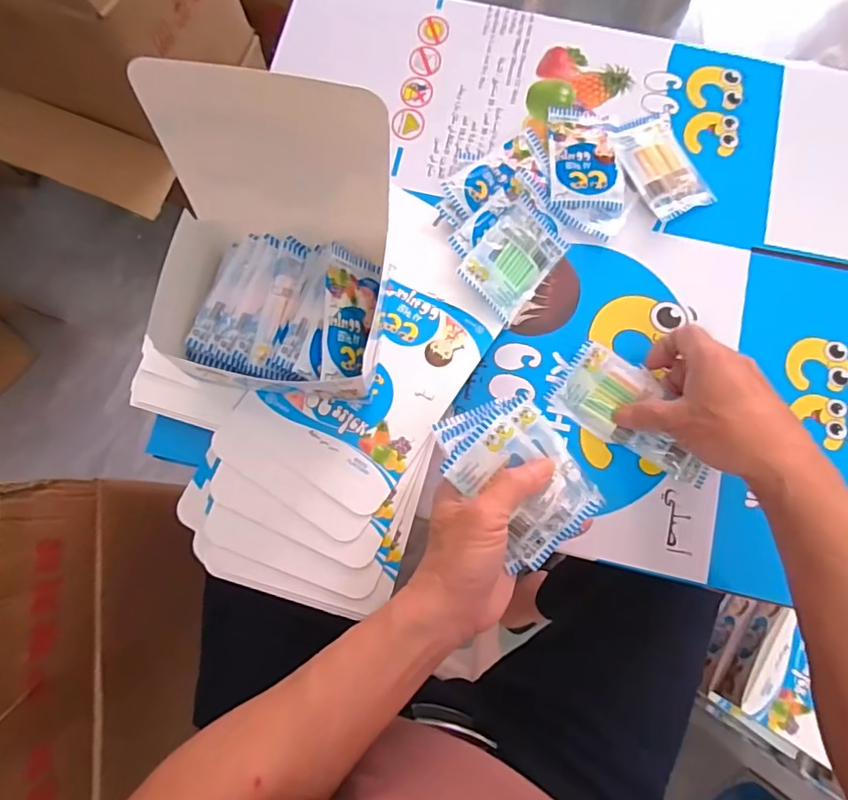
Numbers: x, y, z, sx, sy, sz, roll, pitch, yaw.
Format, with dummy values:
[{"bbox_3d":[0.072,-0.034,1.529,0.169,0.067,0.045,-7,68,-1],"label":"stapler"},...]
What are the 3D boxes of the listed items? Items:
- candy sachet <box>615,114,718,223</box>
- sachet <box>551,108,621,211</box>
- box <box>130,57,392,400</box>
[{"bbox_3d":[0.219,-0.217,0.500,0.065,0.011,0.100,-23,80,-5],"label":"candy sachet"},{"bbox_3d":[0.148,-0.223,0.495,0.063,0.013,0.105,3,79,0],"label":"sachet"},{"bbox_3d":[-0.100,-0.093,0.359,0.139,0.163,0.154,9,79,1],"label":"box"}]

